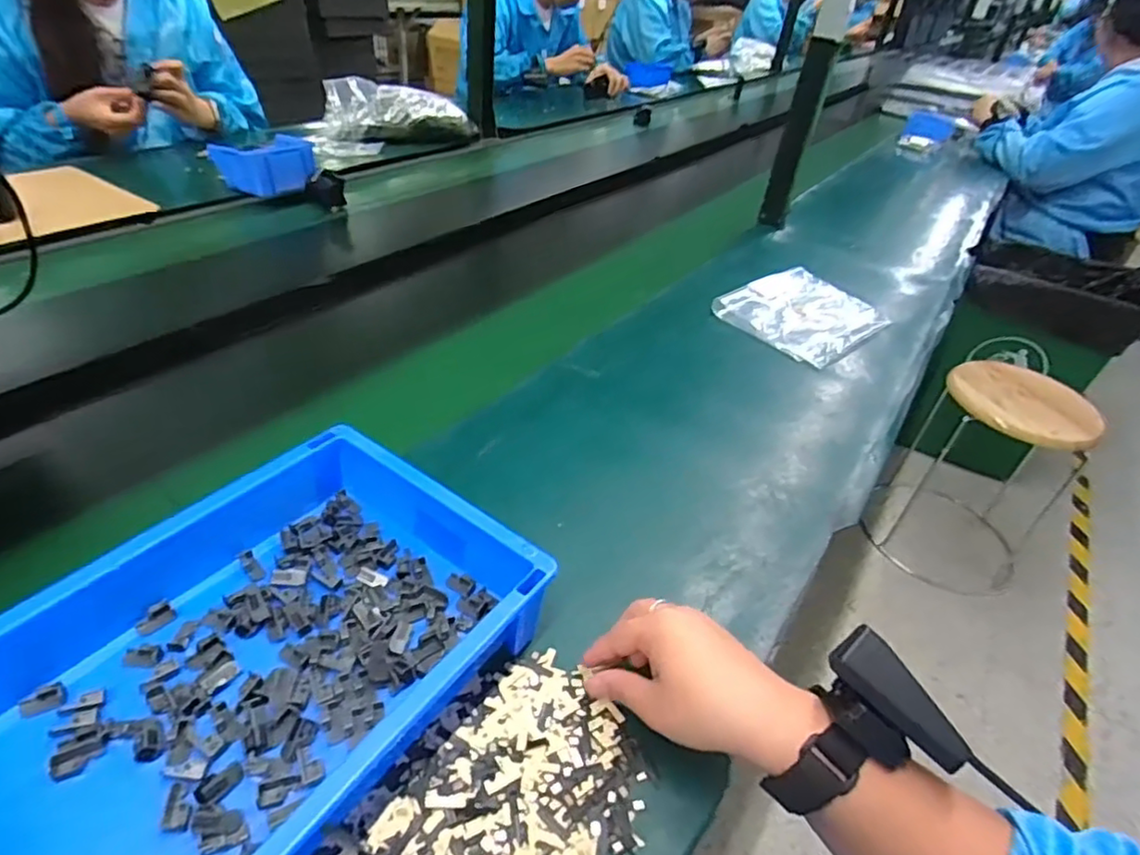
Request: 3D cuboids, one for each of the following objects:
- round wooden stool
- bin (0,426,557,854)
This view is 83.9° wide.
[{"bbox_3d":[1.002,0.107,1.545,0.374,0.496,0.365,5,38,-4],"label":"round wooden stool"},{"bbox_3d":[-0.182,0.136,0.365,0.222,0.073,0.302,26,43,23],"label":"bin"}]

